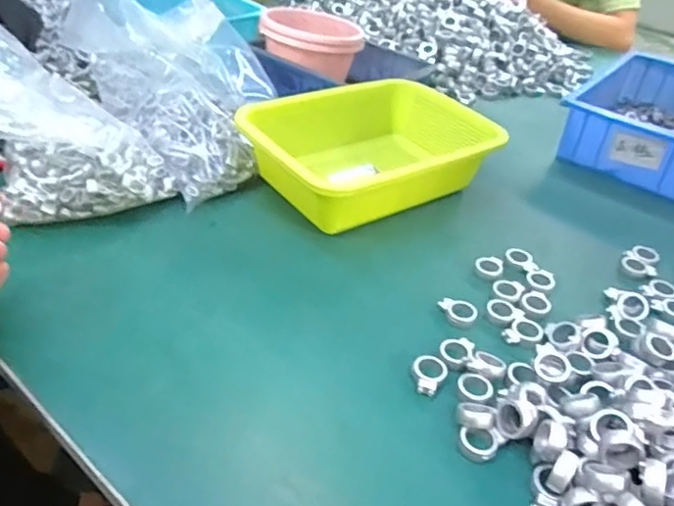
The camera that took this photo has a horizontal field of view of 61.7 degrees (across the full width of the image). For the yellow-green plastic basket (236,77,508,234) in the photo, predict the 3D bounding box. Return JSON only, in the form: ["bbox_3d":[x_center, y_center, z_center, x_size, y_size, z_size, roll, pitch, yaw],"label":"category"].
[{"bbox_3d":[0.033,-0.112,0.649,0.254,0.084,0.175,-17,43,-27],"label":"yellow-green plastic basket"}]

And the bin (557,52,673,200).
[{"bbox_3d":[0.456,-0.182,0.795,0.204,0.086,0.276,30,43,28],"label":"bin"}]

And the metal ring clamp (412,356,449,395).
[{"bbox_3d":[0.070,0.093,0.433,0.026,0.010,0.031,19,39,16],"label":"metal ring clamp"}]

